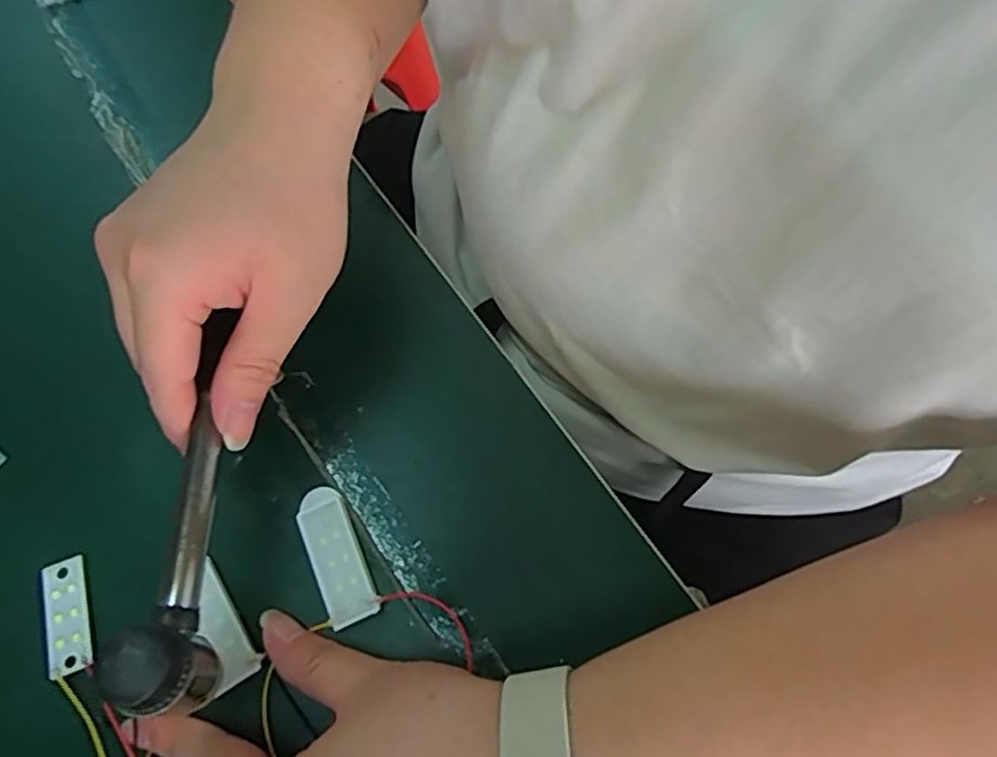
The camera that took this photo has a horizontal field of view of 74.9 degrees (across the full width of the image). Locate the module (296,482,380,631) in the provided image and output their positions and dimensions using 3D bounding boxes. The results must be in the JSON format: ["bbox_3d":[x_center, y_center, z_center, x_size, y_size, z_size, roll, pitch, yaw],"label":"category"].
[{"bbox_3d":[-0.069,0.074,0.274,0.022,0.007,0.057,-22,71,-9],"label":"module"}]

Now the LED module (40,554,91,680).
[{"bbox_3d":[-0.177,0.096,0.265,0.016,0.005,0.045,-19,71,-8],"label":"LED module"}]

